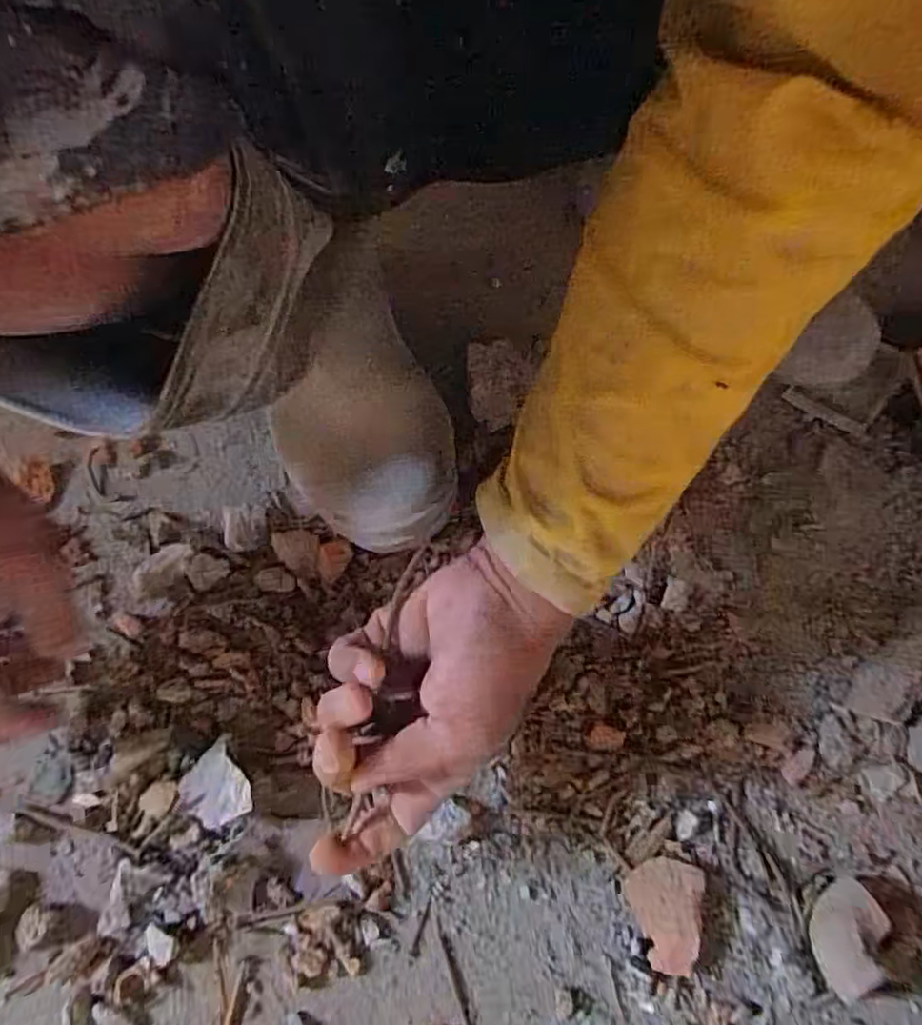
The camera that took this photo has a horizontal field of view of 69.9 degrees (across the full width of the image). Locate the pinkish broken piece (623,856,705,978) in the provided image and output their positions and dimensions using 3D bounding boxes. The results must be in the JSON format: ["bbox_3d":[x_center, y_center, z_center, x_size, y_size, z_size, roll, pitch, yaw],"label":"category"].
[{"bbox_3d":[0.103,0.205,0.339,0.036,0.004,0.050,4,71,22],"label":"pinkish broken piece"}]

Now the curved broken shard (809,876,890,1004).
[{"bbox_3d":[0.190,0.209,0.329,0.028,0.032,0.049,39,72,13],"label":"curved broken shard"}]

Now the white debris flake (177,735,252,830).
[{"bbox_3d":[-0.129,0.144,0.345,0.034,0.005,0.038,-37,77,0],"label":"white debris flake"}]

